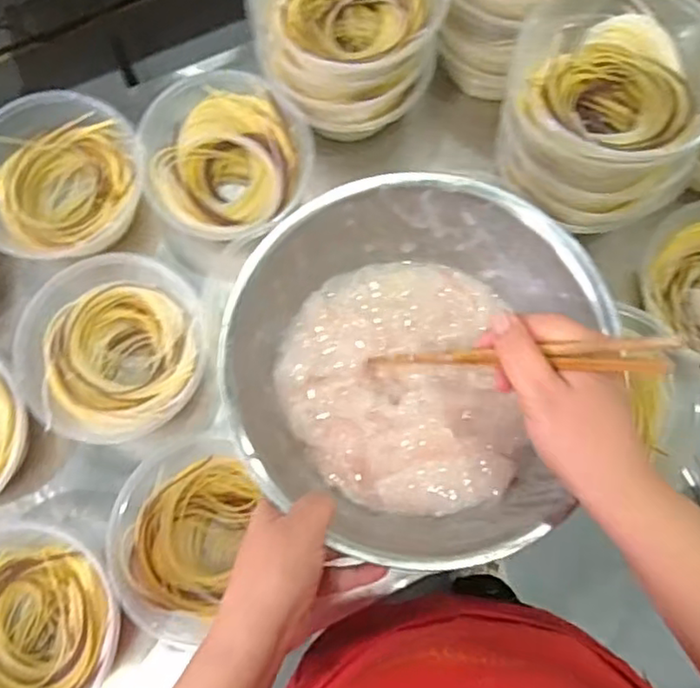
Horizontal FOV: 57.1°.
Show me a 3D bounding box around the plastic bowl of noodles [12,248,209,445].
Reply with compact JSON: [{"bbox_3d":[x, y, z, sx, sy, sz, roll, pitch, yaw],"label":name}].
[{"bbox_3d":[-0.217,0.005,0.606,0.160,0.071,0.174,0,75,0],"label":"plastic bowl of noodles"}]

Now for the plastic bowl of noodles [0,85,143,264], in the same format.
[{"bbox_3d":[-0.287,-0.161,0.644,0.167,0.075,0.160,0,75,0],"label":"plastic bowl of noodles"}]

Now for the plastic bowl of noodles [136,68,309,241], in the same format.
[{"bbox_3d":[-0.122,-0.187,0.648,0.162,0.071,0.150,0,75,0],"label":"plastic bowl of noodles"}]

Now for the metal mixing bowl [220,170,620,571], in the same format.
[{"bbox_3d":[0.040,0.011,0.481,0.245,0.094,0.248,21,76,6],"label":"metal mixing bowl"}]

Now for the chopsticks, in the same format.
[{"bbox_3d":[0.086,0.012,0.394,0.008,0.229,0.020,24,72,-35],"label":"chopsticks"}]

